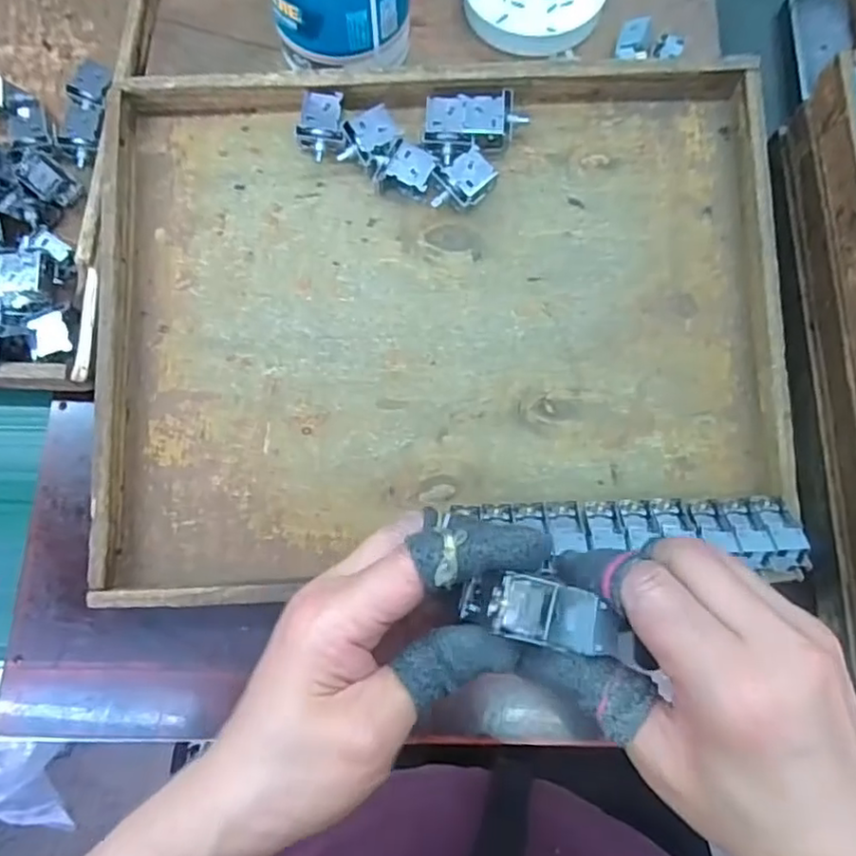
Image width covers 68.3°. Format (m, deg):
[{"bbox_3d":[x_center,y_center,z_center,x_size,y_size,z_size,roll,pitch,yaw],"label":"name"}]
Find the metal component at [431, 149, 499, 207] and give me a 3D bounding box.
[{"bbox_3d":[0.027,-0.186,0.489,0.050,0.024,0.033,-36,78,-8],"label":"metal component"}]

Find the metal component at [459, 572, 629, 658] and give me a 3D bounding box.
[{"bbox_3d":[0.043,0.069,0.239,0.060,0.012,0.023,14,81,-2],"label":"metal component"}]

